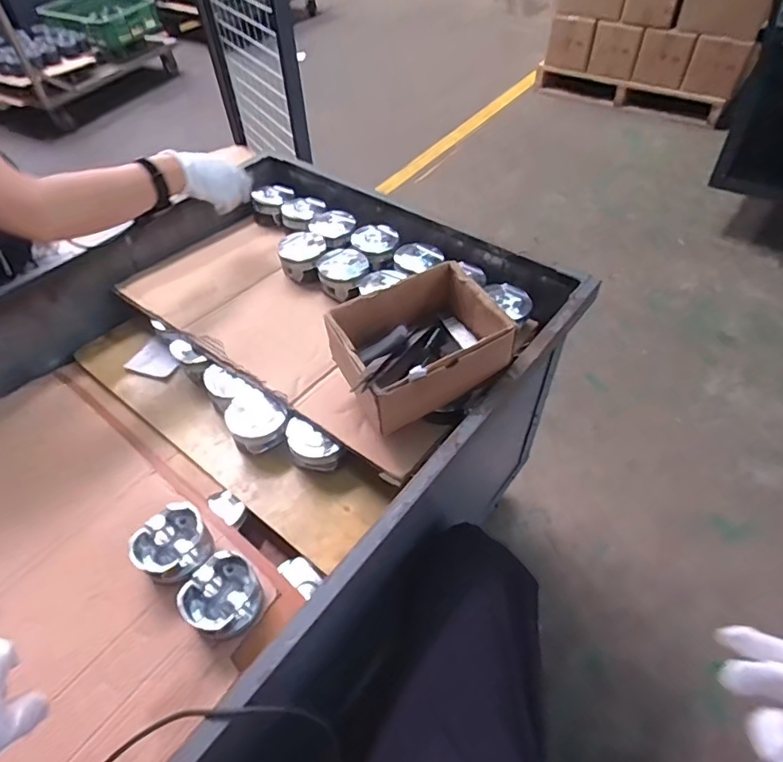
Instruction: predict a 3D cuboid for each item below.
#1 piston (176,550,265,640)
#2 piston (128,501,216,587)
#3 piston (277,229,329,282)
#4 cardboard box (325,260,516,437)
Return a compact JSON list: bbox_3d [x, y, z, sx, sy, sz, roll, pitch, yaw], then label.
[{"bbox_3d":[-0.196,0.252,0.602,0.081,0.045,0.083,-2,50,2],"label":"piston"},{"bbox_3d":[-0.271,0.208,0.648,0.080,0.052,0.089,27,57,24],"label":"piston"},{"bbox_3d":[-0.156,-0.224,0.930,0.085,0.070,0.079,-31,55,-21],"label":"piston"},{"bbox_3d":[0.035,-0.051,0.665,0.200,0.088,0.158,-27,53,-18],"label":"cardboard box"}]

